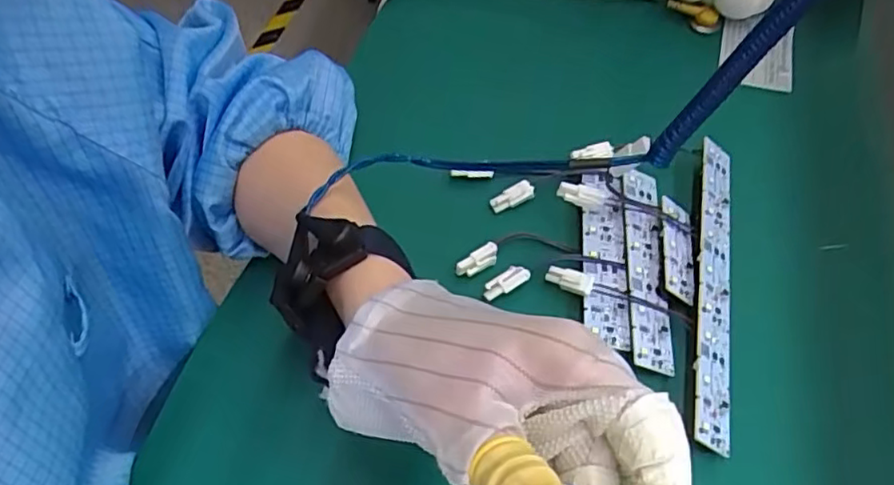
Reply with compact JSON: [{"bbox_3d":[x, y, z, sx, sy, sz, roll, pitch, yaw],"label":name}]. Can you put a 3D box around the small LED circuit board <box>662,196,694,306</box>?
[{"bbox_3d":[0.130,0.004,0.354,0.022,0.005,0.066,28,51,-17],"label":"small LED circuit board"}]

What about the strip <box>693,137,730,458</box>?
[{"bbox_3d":[0.148,0.019,0.347,0.025,0.005,0.196,31,53,-19],"label":"strip"}]

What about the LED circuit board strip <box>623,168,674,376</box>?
[{"bbox_3d":[0.111,0.009,0.348,0.024,0.009,0.125,6,56,3],"label":"LED circuit board strip"}]

